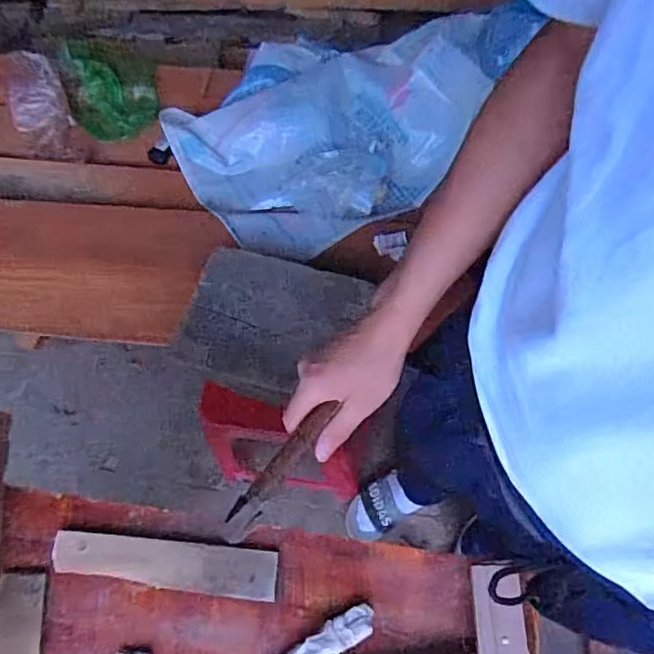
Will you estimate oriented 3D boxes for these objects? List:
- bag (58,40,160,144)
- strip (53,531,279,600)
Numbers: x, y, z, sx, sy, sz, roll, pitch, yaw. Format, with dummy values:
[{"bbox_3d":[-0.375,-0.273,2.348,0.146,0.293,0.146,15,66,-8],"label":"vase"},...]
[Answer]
[{"bbox_3d":[-0.576,-0.642,1.510,0.228,0.040,0.291,-15,86,-11],"label":"bag"},{"bbox_3d":[-0.152,0.221,0.529,0.212,0.012,0.043,4,67,5],"label":"strip"}]

